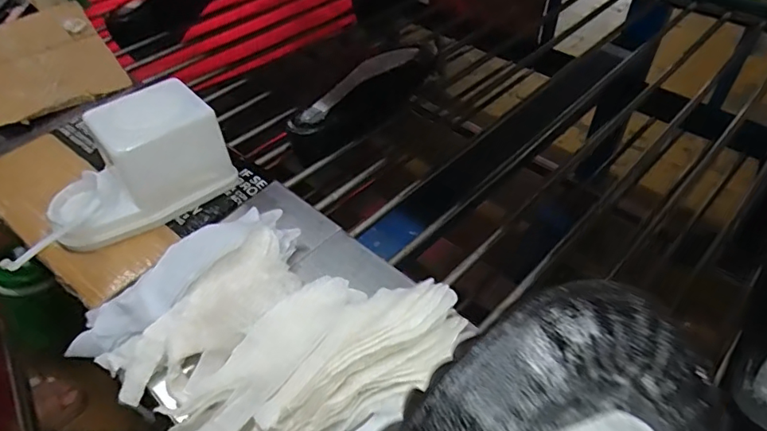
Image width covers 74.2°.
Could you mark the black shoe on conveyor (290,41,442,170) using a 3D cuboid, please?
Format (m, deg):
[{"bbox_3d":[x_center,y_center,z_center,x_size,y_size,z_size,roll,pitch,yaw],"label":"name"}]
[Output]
[{"bbox_3d":[-0.028,-0.169,0.744,0.084,0.067,0.263,28,53,26],"label":"black shoe on conveyor"}]

